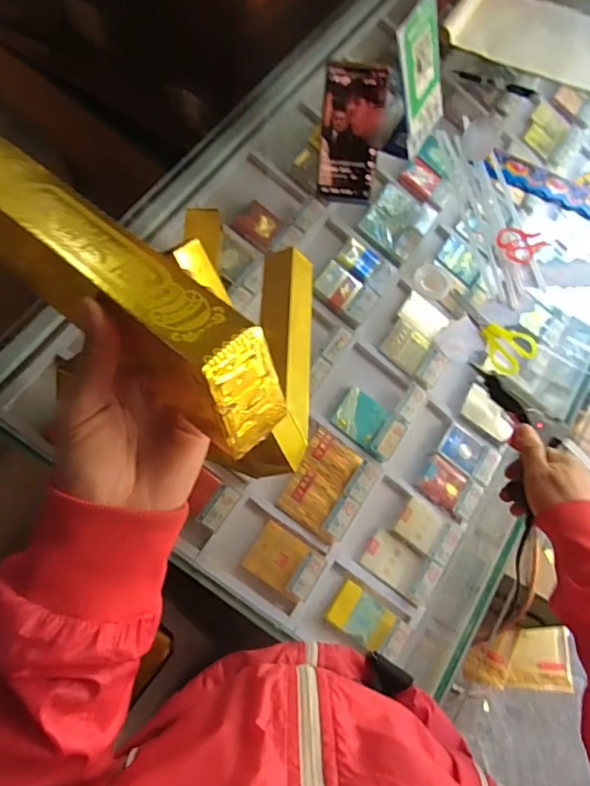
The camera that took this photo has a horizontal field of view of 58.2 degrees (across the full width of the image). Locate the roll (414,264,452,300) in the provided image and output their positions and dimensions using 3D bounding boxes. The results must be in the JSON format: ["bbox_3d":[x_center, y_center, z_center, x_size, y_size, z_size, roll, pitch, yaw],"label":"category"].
[{"bbox_3d":[0.177,-0.144,0.675,0.048,0.021,0.046,1,66,-1],"label":"roll"}]

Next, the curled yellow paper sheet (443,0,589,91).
[{"bbox_3d":[0.394,-0.582,0.848,0.272,0.037,0.188,29,68,11],"label":"curled yellow paper sheet"}]

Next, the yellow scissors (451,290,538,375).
[{"bbox_3d":[0.227,-0.075,0.635,0.051,0.022,0.121,-38,72,-17],"label":"yellow scissors"}]

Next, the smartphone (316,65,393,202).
[{"bbox_3d":[0.070,-0.315,0.657,0.072,0.157,0.013,4,41,0],"label":"smartphone"}]

